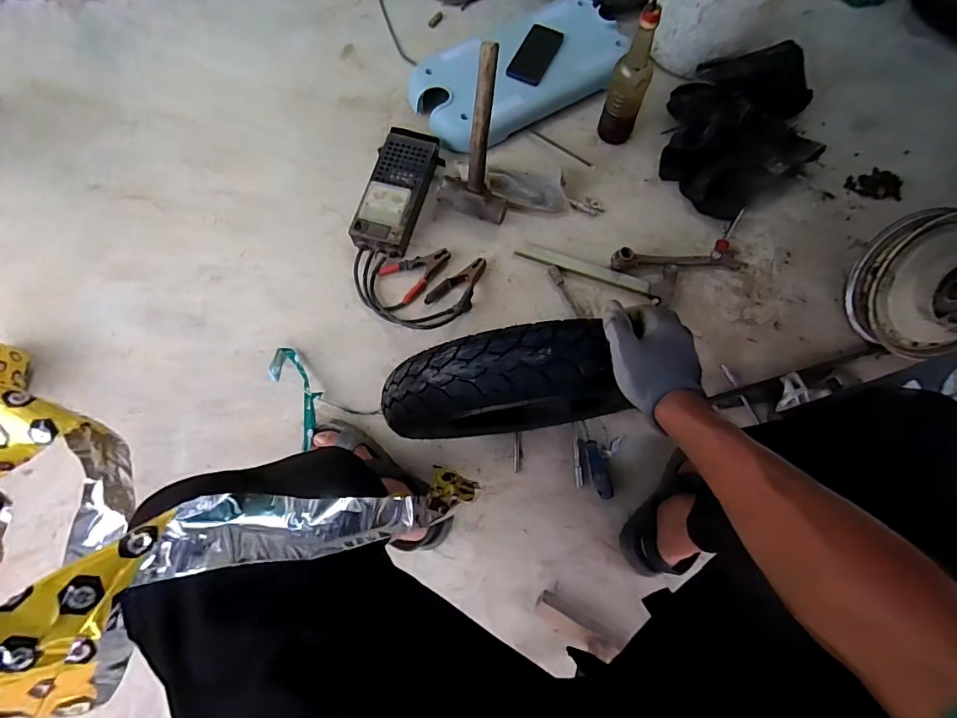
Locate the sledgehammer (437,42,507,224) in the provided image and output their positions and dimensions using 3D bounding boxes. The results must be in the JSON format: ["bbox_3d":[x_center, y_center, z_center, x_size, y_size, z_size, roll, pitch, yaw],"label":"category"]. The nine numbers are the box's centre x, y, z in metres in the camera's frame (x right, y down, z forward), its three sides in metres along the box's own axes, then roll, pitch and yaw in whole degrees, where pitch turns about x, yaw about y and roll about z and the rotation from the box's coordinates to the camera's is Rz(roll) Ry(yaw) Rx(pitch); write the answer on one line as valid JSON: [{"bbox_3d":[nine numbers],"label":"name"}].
[{"bbox_3d":[0.007,-0.420,0.893,0.140,0.302,0.044,13,35,3],"label":"sledgehammer"}]

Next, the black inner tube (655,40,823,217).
[{"bbox_3d":[0.574,-0.516,1.037,0.399,0.094,0.313,-39,77,-13],"label":"black inner tube"}]

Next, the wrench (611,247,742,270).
[{"bbox_3d":[0.407,-0.201,0.954,0.278,0.045,0.048,0,72,-2],"label":"wrench"}]

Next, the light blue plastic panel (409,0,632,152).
[{"bbox_3d":[0.092,-0.661,1.070,0.499,0.096,0.309,-21,74,-8],"label":"light blue plastic panel"}]

